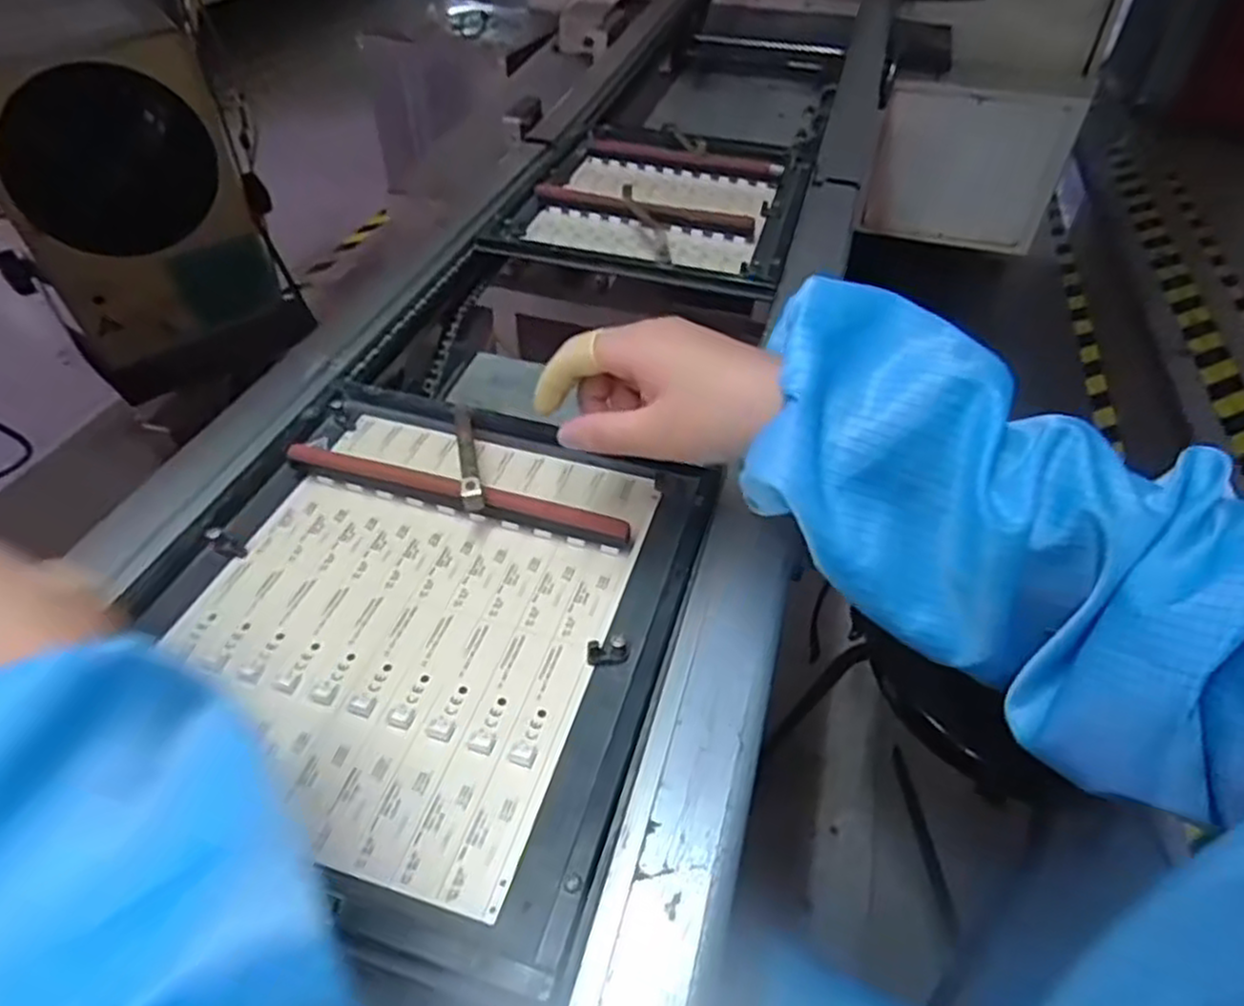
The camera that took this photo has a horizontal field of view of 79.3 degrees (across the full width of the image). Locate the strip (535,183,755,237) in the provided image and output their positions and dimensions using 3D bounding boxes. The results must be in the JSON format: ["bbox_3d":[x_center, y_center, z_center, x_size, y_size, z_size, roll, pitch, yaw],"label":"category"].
[{"bbox_3d":[0.019,-0.272,0.706,0.209,0.028,0.013,13,46,12],"label":"strip"}]

